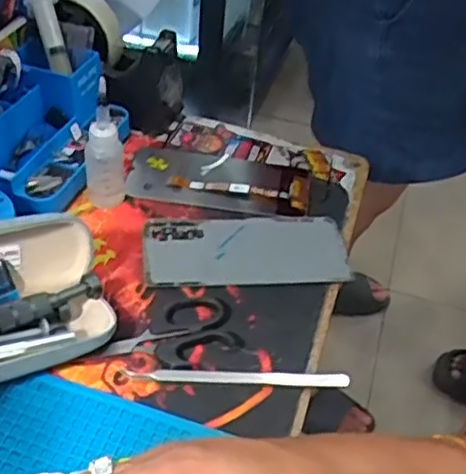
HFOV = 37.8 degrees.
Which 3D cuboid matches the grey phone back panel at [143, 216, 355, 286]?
[{"bbox_3d":[0.011,0.009,0.540,0.159,0.004,0.072,0,43,-8],"label":"grey phone back panel"}]

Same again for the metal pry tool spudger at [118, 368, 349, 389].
[{"bbox_3d":[0.004,0.093,0.448,0.145,0.006,0.009,3,43,-4],"label":"metal pry tool spudger"}]

